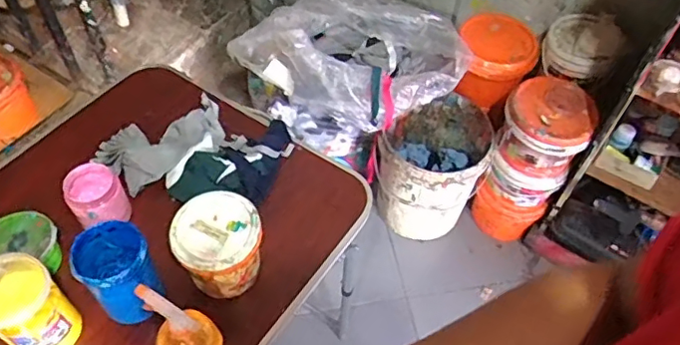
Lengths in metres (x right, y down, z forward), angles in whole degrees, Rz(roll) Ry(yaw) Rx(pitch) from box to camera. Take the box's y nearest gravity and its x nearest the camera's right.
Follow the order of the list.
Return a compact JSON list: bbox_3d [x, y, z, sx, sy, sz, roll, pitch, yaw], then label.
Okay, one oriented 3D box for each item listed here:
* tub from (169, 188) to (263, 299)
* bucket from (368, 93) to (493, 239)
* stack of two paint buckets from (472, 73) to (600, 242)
[{"bbox_3d":[-0.184,0.118,0.856,0.122,0.129,0.120,1,54,-2],"label":"tub"},{"bbox_3d":[0.264,-0.006,1.680,0.306,0.340,0.287,16,54,9],"label":"bucket"},{"bbox_3d":[0.531,-0.019,1.610,0.213,0.504,0.199,21,55,13],"label":"stack of two paint buckets"}]

